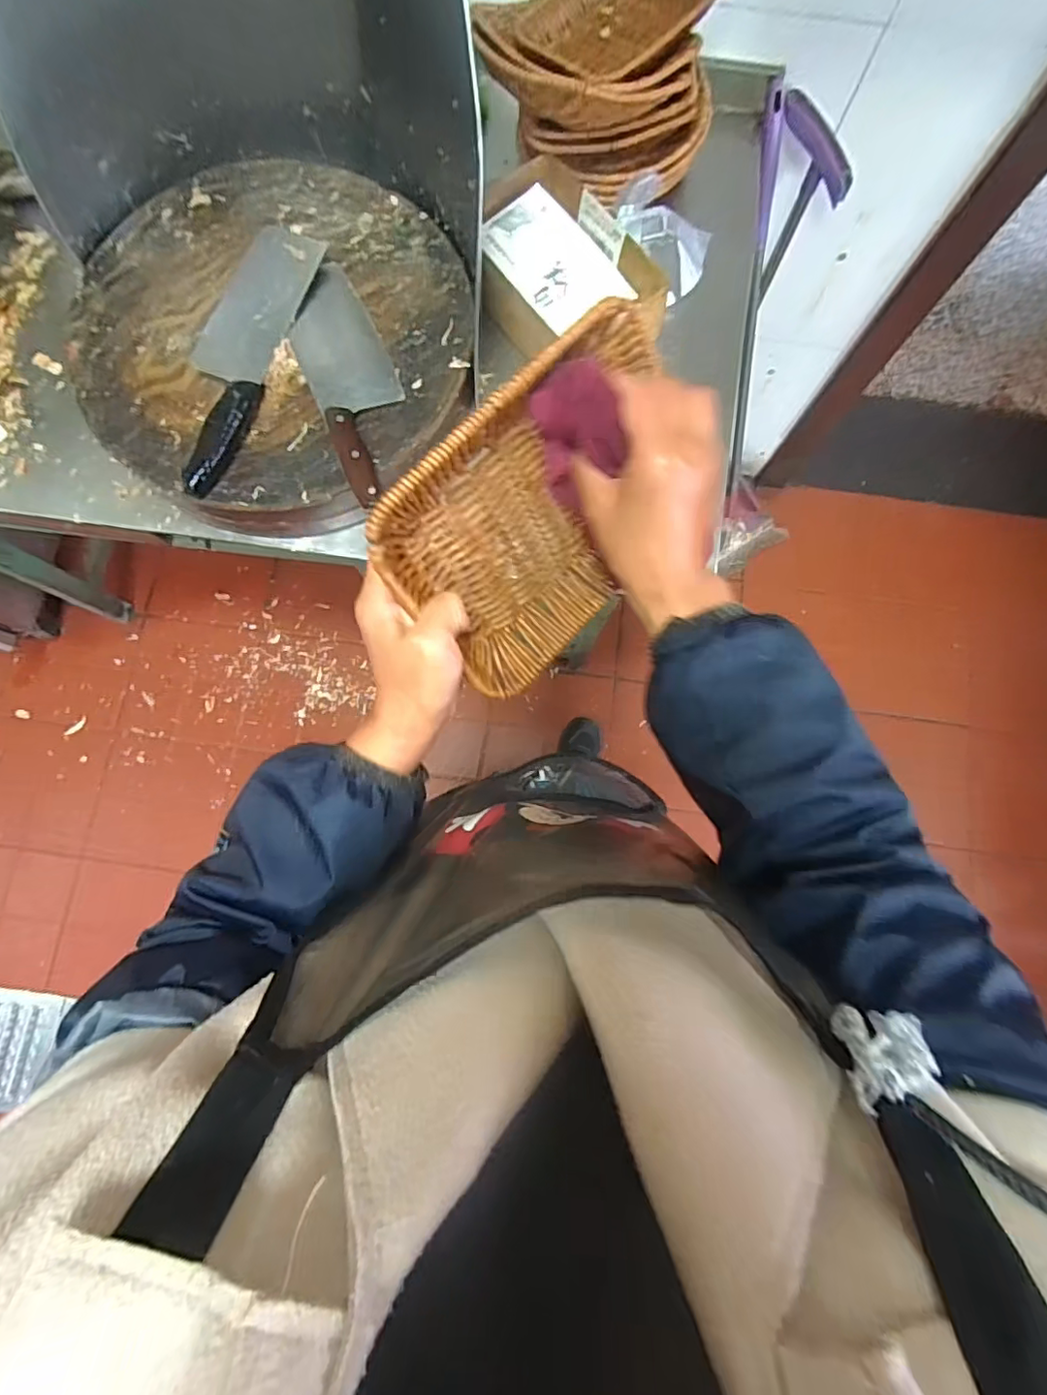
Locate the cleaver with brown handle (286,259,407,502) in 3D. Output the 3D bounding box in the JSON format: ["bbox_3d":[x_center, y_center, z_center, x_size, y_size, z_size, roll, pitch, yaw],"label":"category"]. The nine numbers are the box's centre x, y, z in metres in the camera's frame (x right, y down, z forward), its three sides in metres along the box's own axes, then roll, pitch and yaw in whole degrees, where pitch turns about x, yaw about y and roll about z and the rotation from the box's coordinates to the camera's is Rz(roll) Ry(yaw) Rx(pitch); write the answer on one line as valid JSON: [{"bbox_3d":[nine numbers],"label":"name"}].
[{"bbox_3d":[-0.181,-0.338,0.600,0.087,0.021,0.286,-23,81,-5],"label":"cleaver with brown handle"}]

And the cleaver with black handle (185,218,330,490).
[{"bbox_3d":[-0.303,-0.361,0.599,0.083,0.027,0.308,21,80,3],"label":"cleaver with black handle"}]

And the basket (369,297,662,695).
[{"bbox_3d":[0.015,-0.112,0.341,0.204,0.147,0.037,-45,39,-8],"label":"basket"}]

